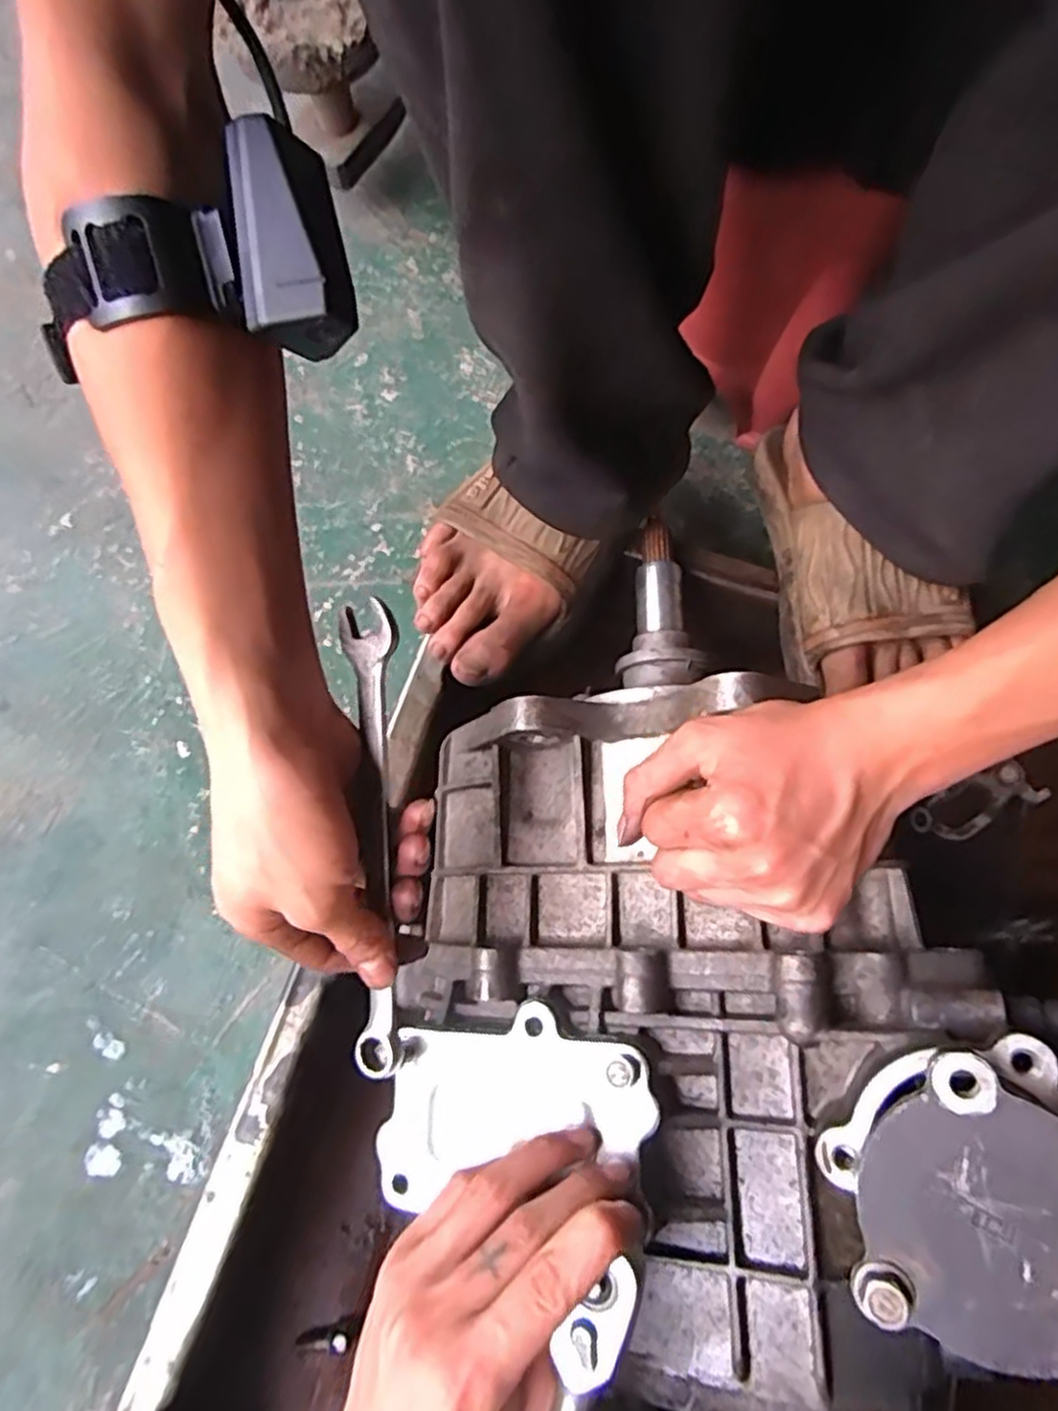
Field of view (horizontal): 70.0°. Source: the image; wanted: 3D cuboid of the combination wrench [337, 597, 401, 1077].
[{"bbox_3d":[-0.064,0.058,0.310,0.023,0.011,0.197,1,100,0],"label":"combination wrench"}]

